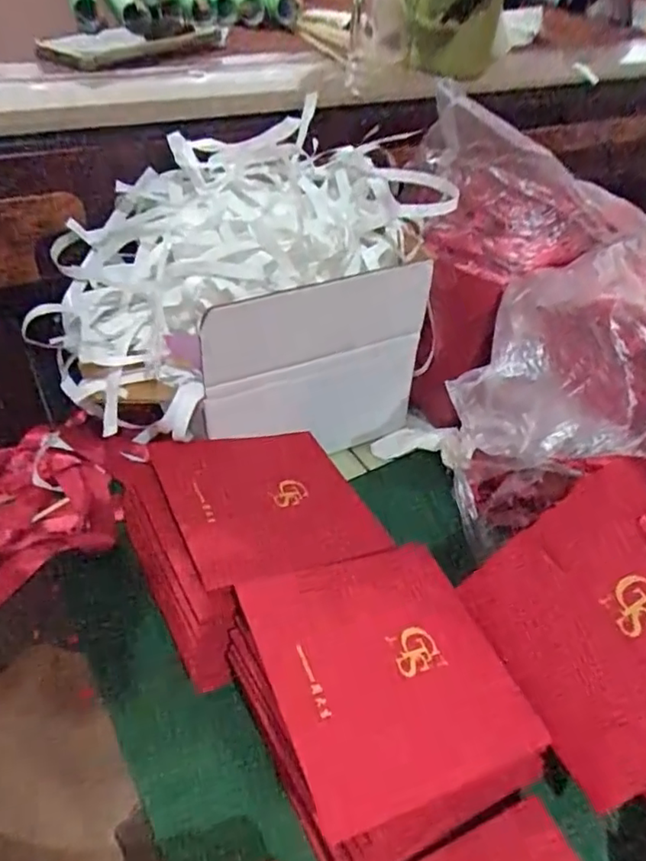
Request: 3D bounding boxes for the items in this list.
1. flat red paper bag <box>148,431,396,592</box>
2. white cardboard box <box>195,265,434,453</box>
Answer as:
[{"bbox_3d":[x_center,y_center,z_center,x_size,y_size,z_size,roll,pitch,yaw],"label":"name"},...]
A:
[{"bbox_3d":[-0.039,0.048,0.434,0.139,0.005,0.145,-5,36,-30],"label":"flat red paper bag"},{"bbox_3d":[-0.003,-0.042,0.476,0.180,0.165,0.012,-15,46,-21],"label":"white cardboard box"}]

